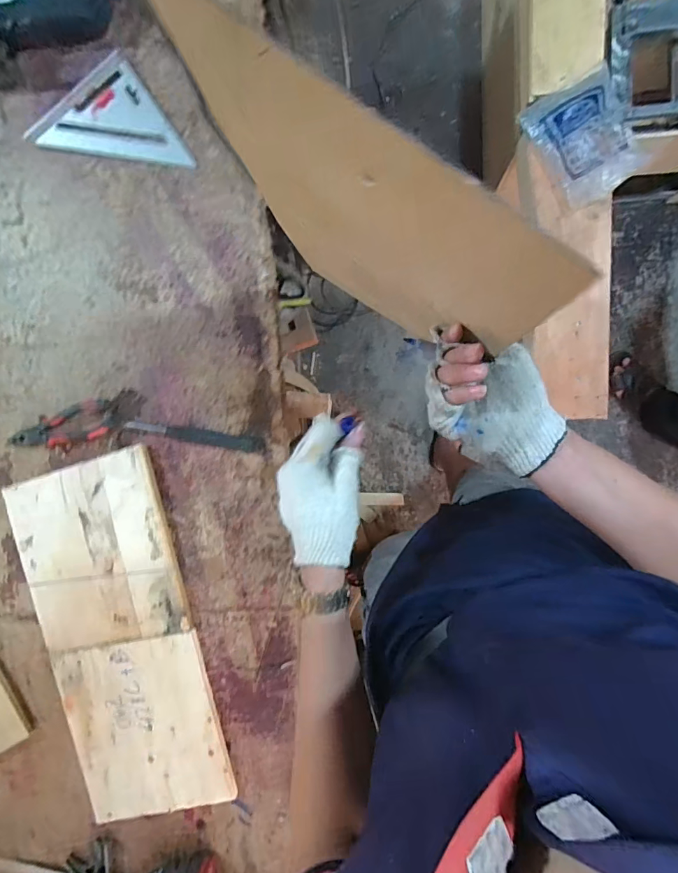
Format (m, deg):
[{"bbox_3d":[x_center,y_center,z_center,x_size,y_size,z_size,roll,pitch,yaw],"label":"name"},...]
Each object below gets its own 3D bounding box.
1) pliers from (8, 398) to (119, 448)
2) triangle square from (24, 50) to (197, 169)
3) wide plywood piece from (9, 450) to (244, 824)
[{"bbox_3d":[-0.419,-0.014,0.661,0.168,0.019,0.056,-15,95,3],"label":"pliers"},{"bbox_3d":[-0.322,-0.414,0.614,0.170,0.018,0.167,-34,93,4],"label":"triangle square"},{"bbox_3d":[-0.352,0.331,0.700,0.255,0.016,0.581,-12,95,3],"label":"wide plywood piece"}]

